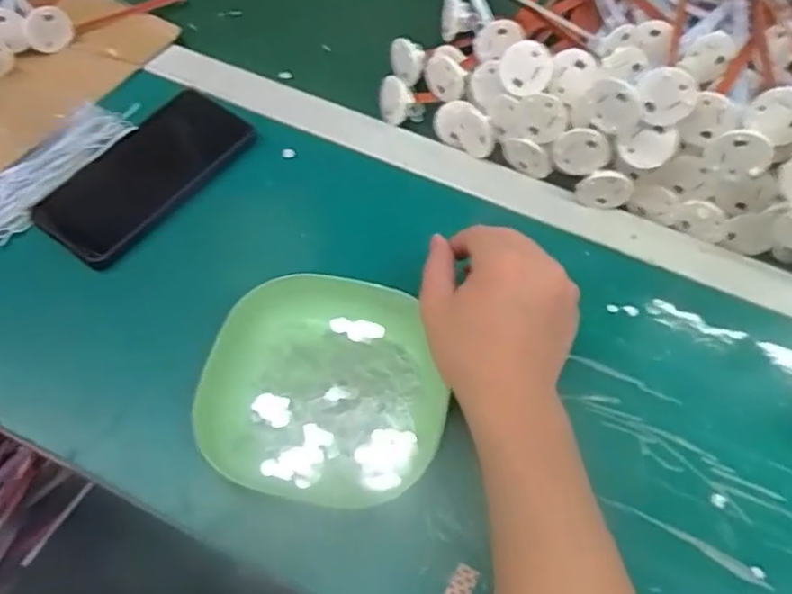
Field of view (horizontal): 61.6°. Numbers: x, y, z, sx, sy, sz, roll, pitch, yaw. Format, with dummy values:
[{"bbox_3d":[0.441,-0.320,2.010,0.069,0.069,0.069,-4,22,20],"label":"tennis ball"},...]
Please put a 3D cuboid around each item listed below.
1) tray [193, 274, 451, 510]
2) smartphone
[{"bbox_3d":[-0.041,0.054,0.407,0.138,0.035,0.134,12,58,5],"label":"tray"},{"bbox_3d":[-0.185,-0.093,0.494,0.077,0.011,0.157,32,62,16],"label":"smartphone"}]

